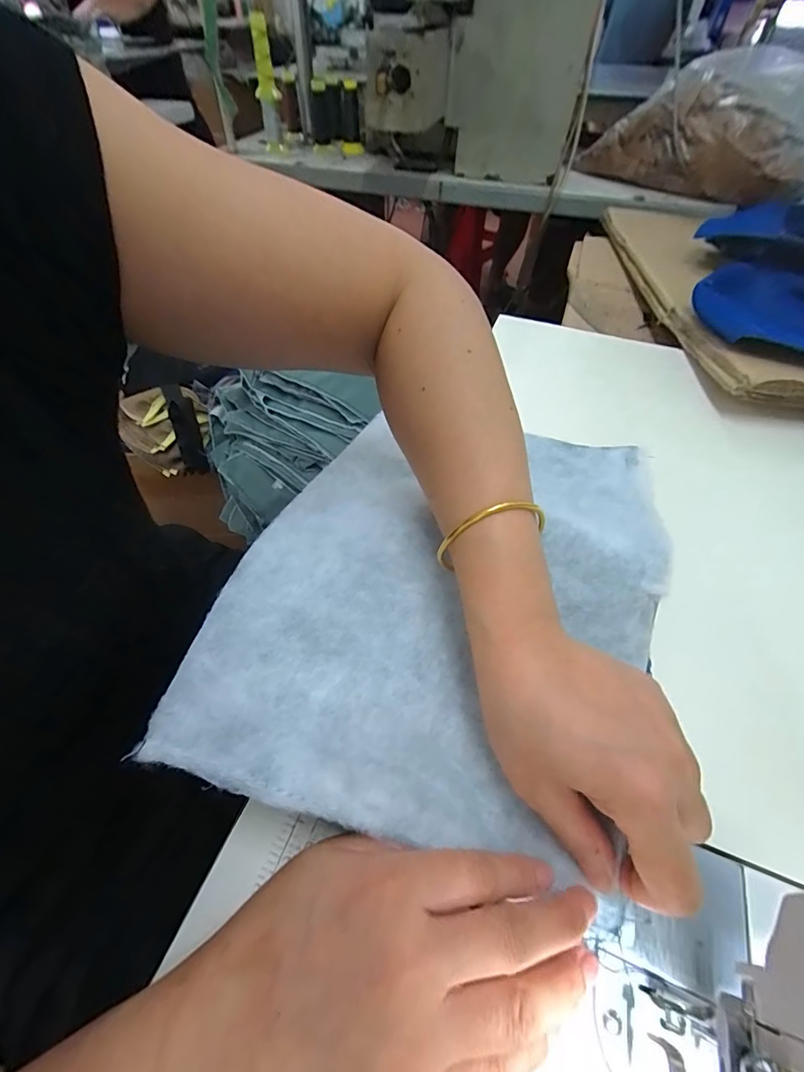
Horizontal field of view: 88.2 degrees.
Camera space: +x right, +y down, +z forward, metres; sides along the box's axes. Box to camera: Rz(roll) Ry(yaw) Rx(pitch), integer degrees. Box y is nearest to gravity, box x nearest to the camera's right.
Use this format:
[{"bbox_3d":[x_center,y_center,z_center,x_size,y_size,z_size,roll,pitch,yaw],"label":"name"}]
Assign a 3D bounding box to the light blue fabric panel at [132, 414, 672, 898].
[{"bbox_3d":[0.037,0.018,0.274,0.232,0.042,0.319,17,54,11],"label":"light blue fabric panel"}]

